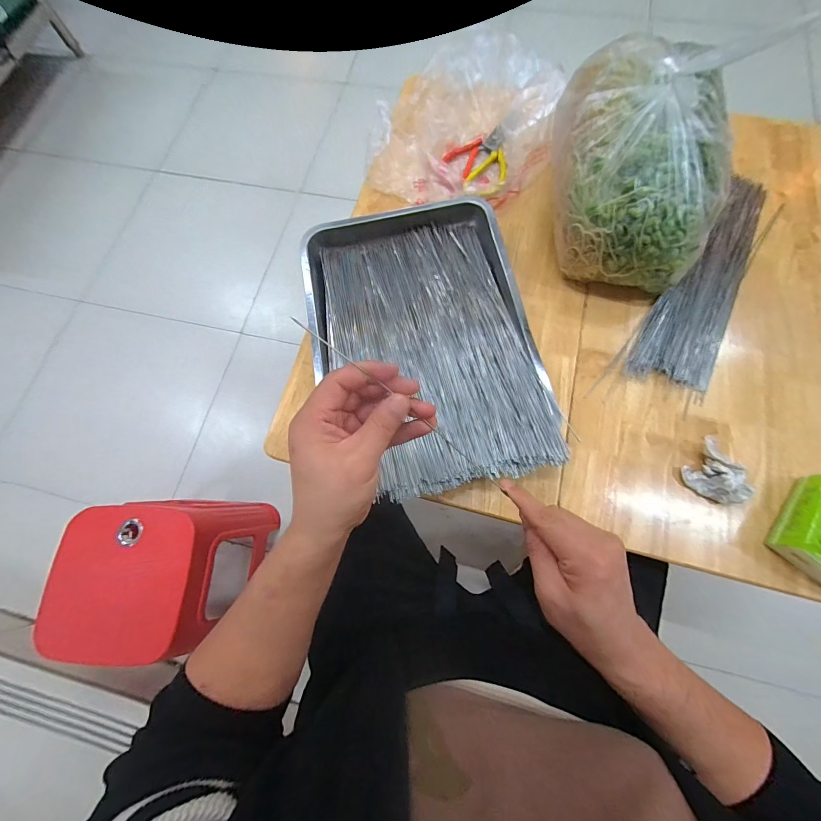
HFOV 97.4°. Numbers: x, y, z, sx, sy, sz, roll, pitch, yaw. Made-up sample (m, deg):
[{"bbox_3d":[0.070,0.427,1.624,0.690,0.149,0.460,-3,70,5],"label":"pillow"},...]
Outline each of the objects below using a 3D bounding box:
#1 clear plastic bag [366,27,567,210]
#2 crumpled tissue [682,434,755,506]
[{"bbox_3d":[0.086,-0.480,0.608,0.277,0.062,0.280,8,73,5],"label":"clear plastic bag"},{"bbox_3d":[0.375,0.075,0.434,0.070,0.030,0.066,40,78,14],"label":"crumpled tissue"}]

